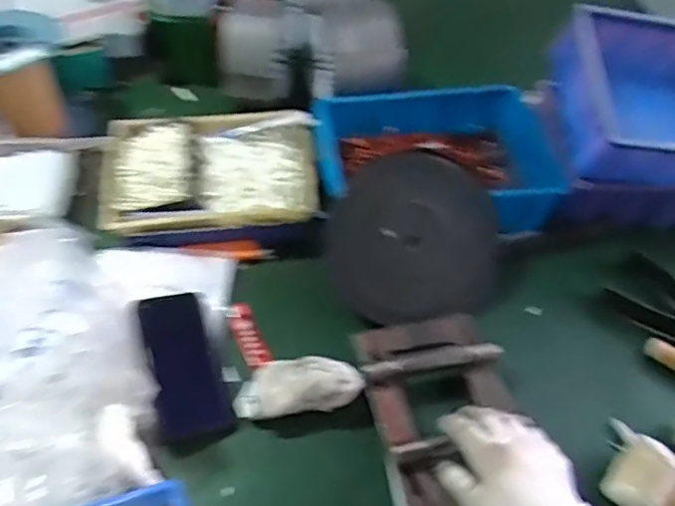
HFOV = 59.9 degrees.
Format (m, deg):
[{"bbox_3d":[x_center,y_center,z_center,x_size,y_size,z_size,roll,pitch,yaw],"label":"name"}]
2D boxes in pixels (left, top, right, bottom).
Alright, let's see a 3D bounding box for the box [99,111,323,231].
[{"bbox_3d":[-0.156,-0.103,0.737,0.257,0.049,0.176,-5,52,-8],"label":"box"}]

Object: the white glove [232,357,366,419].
[{"bbox_3d":[-0.038,0.138,0.591,0.129,0.051,0.058,-10,52,7],"label":"white glove"}]

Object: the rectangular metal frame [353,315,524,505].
[{"bbox_3d":[0.111,0.152,0.603,0.153,0.050,0.199,-13,54,-14],"label":"rectangular metal frame"}]

